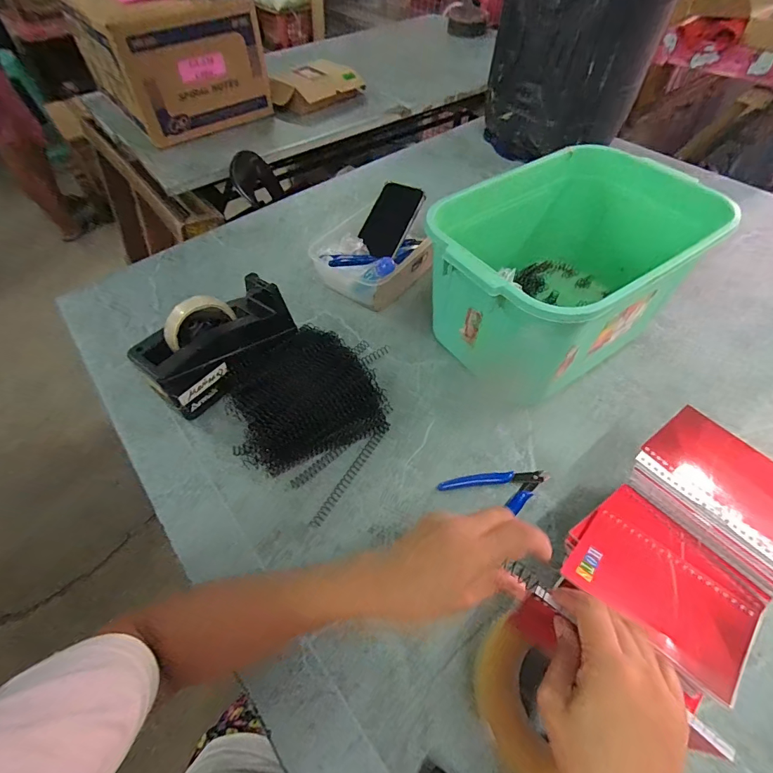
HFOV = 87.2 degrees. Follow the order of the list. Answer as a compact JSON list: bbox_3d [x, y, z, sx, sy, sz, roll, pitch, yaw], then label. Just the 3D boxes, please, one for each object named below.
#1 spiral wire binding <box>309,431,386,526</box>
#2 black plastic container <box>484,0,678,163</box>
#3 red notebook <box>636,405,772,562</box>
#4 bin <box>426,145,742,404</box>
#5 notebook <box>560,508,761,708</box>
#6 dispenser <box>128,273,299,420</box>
[{"bbox_3d":[-0.043,0.105,0.482,0.014,0.010,0.138,26,59,20],"label":"spiral wire binding"},{"bbox_3d":[0.381,-0.691,0.834,0.196,0.383,0.263,-22,56,-14],"label":"black plastic container"},{"bbox_3d":[0.311,0.082,0.365,0.090,0.006,0.131,-34,59,-21],"label":"red notebook"},{"bbox_3d":[0.234,-0.147,0.551,0.357,0.189,0.240,-30,58,-18],"label":"bin"},{"bbox_3d":[0.221,0.168,0.330,0.130,0.006,0.078,36,61,26],"label":"notebook"},{"bbox_3d":[-0.226,-0.062,0.555,0.087,0.110,0.206,37,63,25],"label":"dispenser"}]

